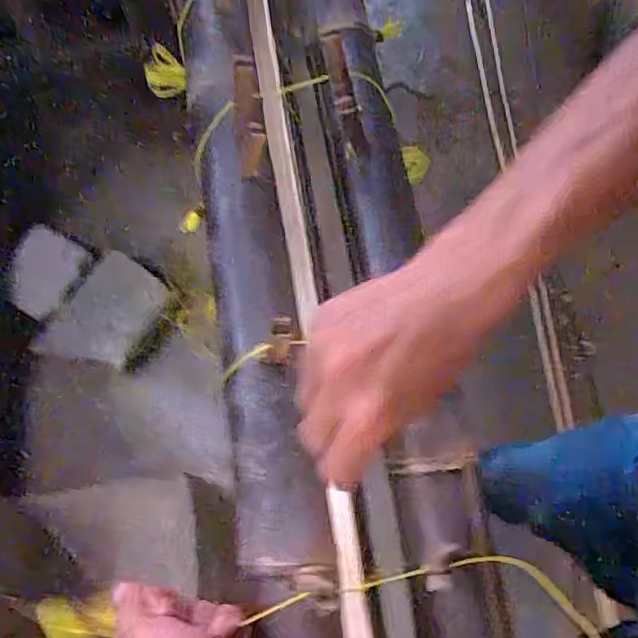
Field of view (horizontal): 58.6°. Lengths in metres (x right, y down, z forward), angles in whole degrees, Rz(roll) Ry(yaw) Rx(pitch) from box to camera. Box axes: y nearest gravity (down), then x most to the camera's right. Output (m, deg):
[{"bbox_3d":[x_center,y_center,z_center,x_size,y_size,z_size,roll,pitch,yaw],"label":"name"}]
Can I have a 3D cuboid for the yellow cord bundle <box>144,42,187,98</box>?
[{"bbox_3d":[-0.156,-0.248,0.570,0.038,0.044,0.028,-22,71,-6],"label":"yellow cord bundle"}]

